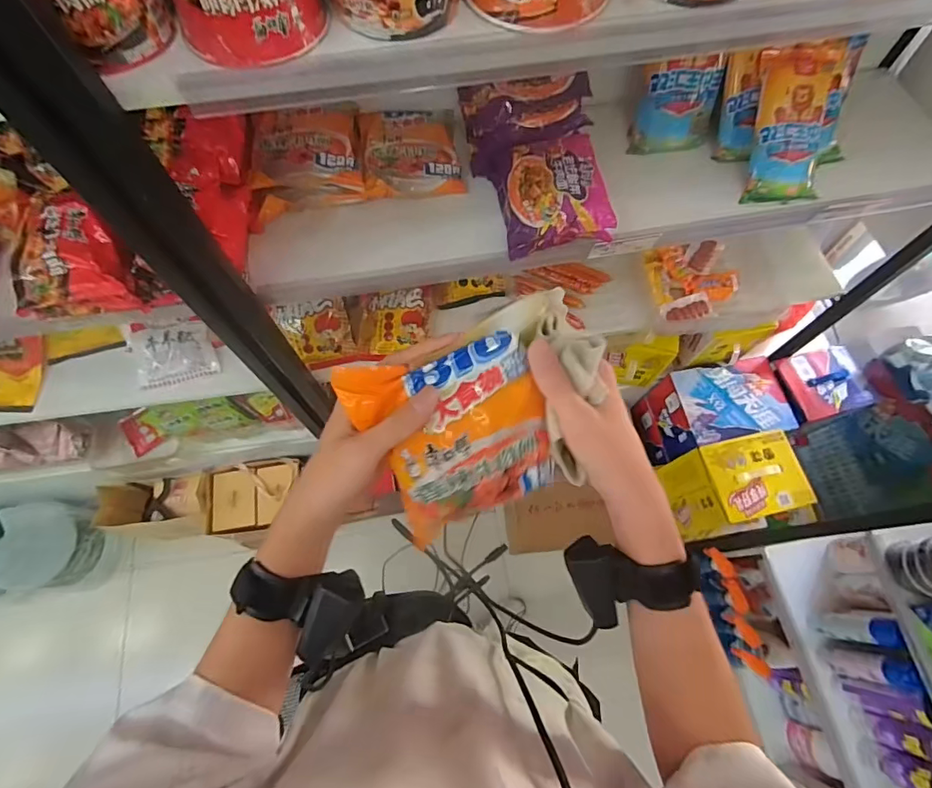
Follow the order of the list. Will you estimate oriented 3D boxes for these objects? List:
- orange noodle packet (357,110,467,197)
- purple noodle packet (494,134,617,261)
[{"bbox_3d":[-0.087,-0.389,0.756,0.152,0.037,0.177,-8,68,-4],"label":"orange noodle packet"},{"bbox_3d":[0.125,-0.293,0.691,0.147,0.059,0.156,-9,68,-4],"label":"purple noodle packet"}]

